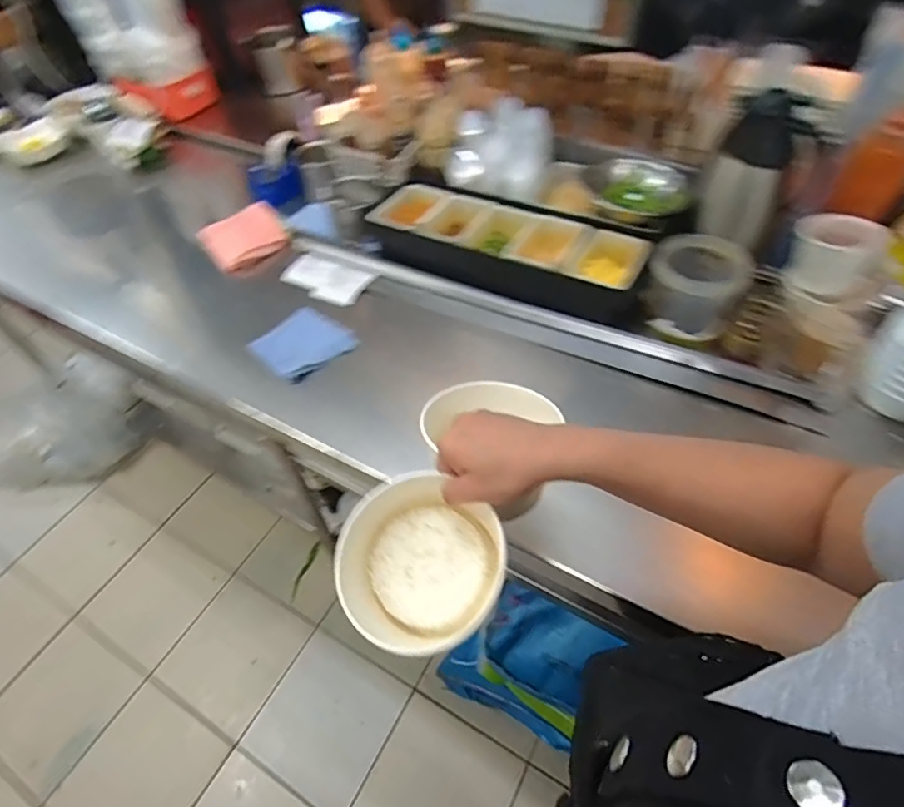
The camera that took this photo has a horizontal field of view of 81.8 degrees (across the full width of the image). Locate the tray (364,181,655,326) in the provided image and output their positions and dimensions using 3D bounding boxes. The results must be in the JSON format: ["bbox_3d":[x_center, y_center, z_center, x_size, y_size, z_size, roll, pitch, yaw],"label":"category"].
[{"bbox_3d":[0.079,-0.264,0.869,0.459,0.075,0.144,23,56,21],"label":"tray"}]

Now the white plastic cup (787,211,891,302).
[{"bbox_3d":[0.518,-0.206,0.715,0.106,0.074,0.113,-2,51,2],"label":"white plastic cup"}]

